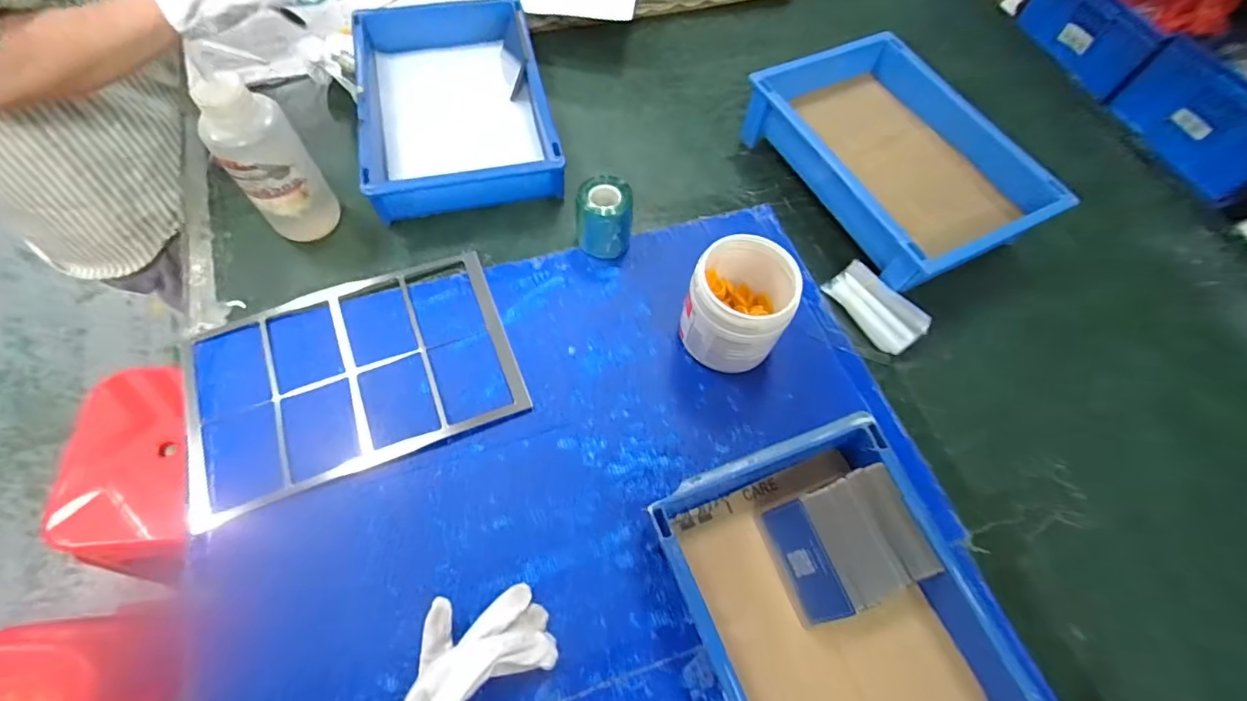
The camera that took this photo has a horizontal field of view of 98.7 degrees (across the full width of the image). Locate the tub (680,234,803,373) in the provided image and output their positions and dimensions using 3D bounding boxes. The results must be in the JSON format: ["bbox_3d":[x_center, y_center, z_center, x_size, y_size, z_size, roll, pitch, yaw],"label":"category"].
[{"bbox_3d":[0.109,-0.041,0.513,0.092,0.106,0.101,1,64,-2],"label":"tub"}]

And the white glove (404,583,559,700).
[{"bbox_3d":[-0.123,0.241,0.389,0.095,0.041,0.152,38,68,15],"label":"white glove"}]

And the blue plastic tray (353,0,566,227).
[{"bbox_3d":[-0.199,-0.289,0.639,0.206,0.066,0.300,-12,65,-9],"label":"blue plastic tray"}]

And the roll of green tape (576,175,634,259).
[{"bbox_3d":[-0.020,-0.137,0.567,0.057,0.072,0.058,1,64,-2],"label":"roll of green tape"}]

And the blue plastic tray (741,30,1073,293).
[{"bbox_3d":[0.311,-0.220,0.624,0.215,0.083,0.307,-26,68,-14],"label":"blue plastic tray"}]

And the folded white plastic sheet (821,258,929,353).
[{"bbox_3d":[0.267,-0.048,0.565,0.052,0.014,0.103,-46,71,24],"label":"folded white plastic sheet"}]

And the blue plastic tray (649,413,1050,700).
[{"bbox_3d":[0.170,0.223,0.404,0.207,0.072,0.301,-18,66,-11],"label":"blue plastic tray"}]

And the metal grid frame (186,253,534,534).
[{"bbox_3d":[-0.261,0.021,0.515,0.298,0.010,0.194,-20,67,-12],"label":"metal grid frame"}]

